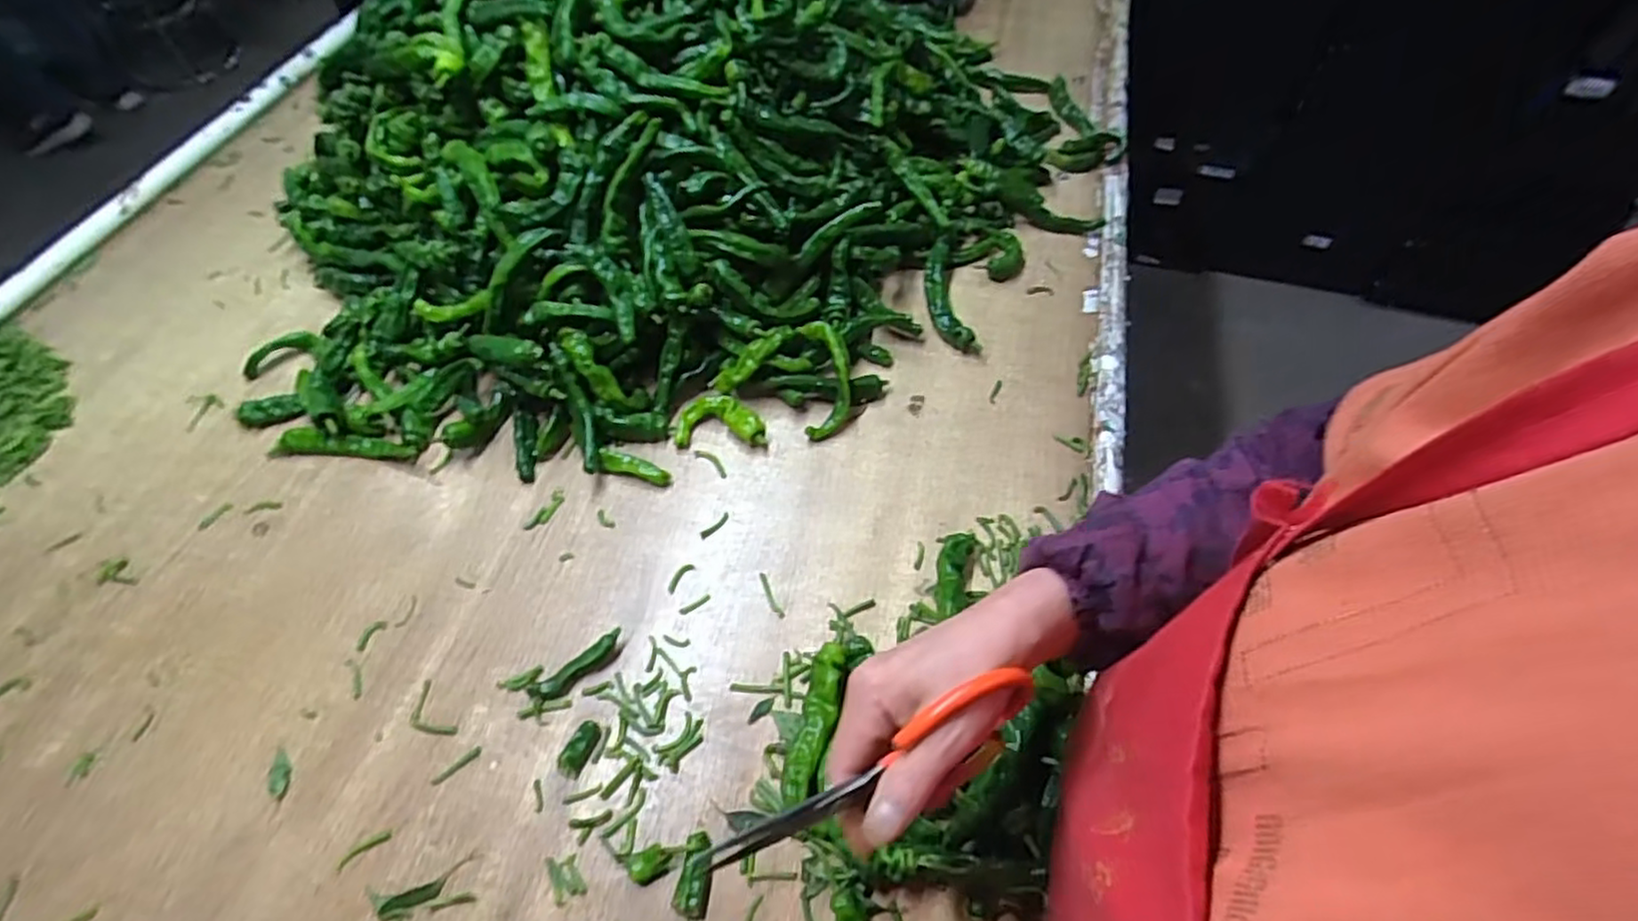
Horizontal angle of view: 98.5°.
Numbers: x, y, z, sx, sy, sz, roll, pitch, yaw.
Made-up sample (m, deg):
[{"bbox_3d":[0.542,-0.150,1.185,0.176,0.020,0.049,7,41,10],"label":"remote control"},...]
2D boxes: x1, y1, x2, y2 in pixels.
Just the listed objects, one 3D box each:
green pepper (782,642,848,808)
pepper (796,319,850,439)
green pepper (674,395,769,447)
[{"bbox_3d":[-0.002,0.193,0.516,0.025,0.029,0.113,12,56,10],"label":"green pepper"},{"bbox_3d":[0.007,-0.078,0.676,0.045,0.029,0.112,-4,86,-2],"label":"pepper"},{"bbox_3d":[-0.095,-0.040,0.678,0.086,0.021,0.053,-2,55,0],"label":"green pepper"}]

